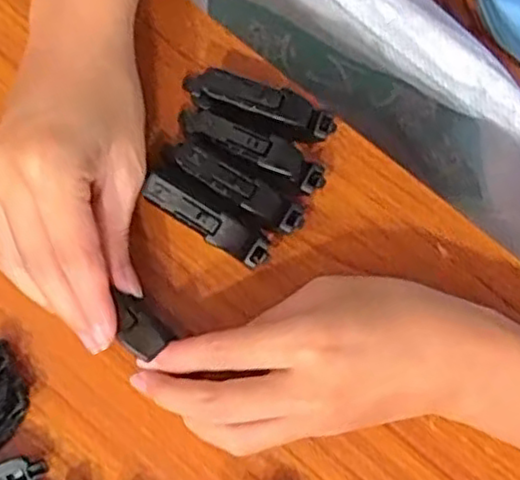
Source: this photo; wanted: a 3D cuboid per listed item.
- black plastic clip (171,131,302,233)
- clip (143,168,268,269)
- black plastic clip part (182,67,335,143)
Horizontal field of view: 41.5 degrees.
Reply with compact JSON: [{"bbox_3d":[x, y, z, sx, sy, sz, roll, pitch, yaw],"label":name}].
[{"bbox_3d":[-0.009,-0.026,0.318,0.065,0.014,0.019,34,80,-8],"label":"black plastic clip"},{"bbox_3d":[-0.024,-0.012,0.318,0.065,0.026,0.022,33,80,6],"label":"clip"},{"bbox_3d":[-0.002,-0.065,0.329,0.075,0.020,0.020,24,79,4],"label":"black plastic clip part"}]

